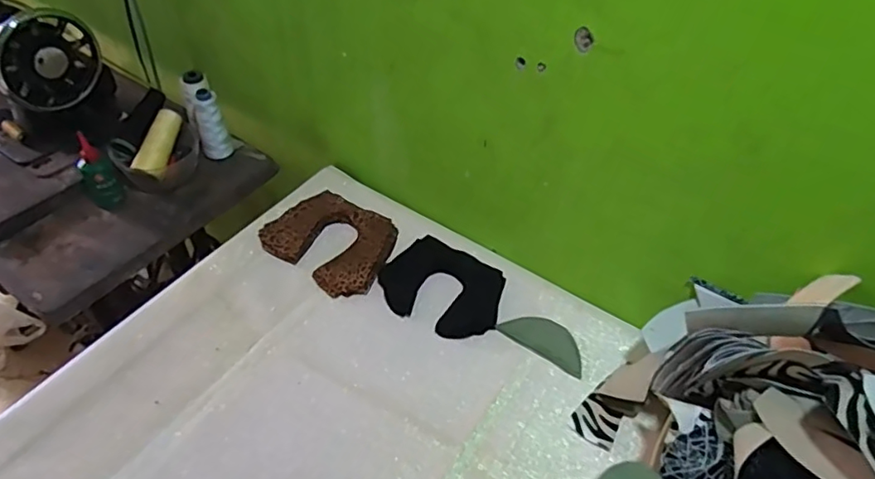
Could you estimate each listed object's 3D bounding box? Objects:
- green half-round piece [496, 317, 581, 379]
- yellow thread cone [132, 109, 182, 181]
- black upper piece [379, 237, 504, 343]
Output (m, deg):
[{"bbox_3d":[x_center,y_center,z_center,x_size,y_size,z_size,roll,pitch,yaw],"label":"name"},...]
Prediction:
[{"bbox_3d":[0.136,0.123,0.717,0.108,0.004,0.052,28,52,21],"label":"green half-round piece"},{"bbox_3d":[-0.415,-0.143,0.865,0.038,0.035,0.114,11,70,7],"label":"yellow thread cone"},{"bbox_3d":[0.008,0.063,0.765,0.160,0.006,0.124,25,57,18],"label":"black upper piece"}]

